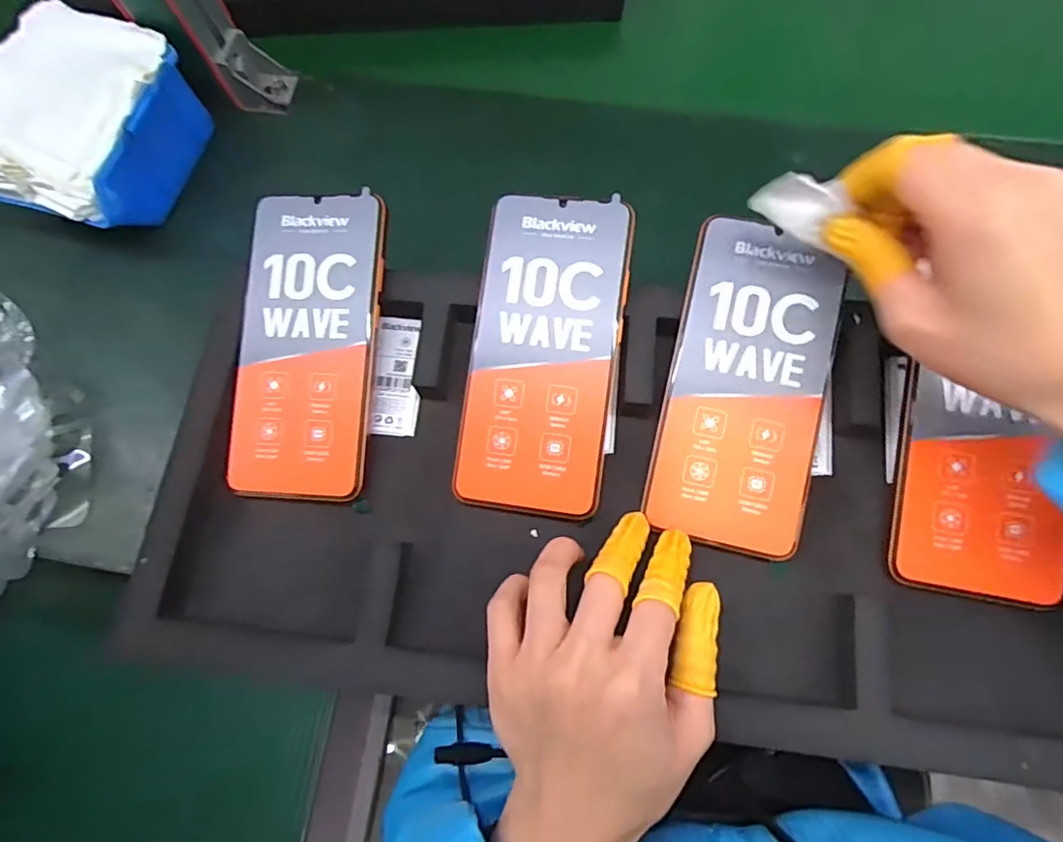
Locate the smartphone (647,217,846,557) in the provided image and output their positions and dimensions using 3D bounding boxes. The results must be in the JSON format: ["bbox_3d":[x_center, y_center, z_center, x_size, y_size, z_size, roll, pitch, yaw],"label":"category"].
[{"bbox_3d":[0.110,-0.019,0.298,0.077,0.007,0.167,9,86,5],"label":"smartphone"}]

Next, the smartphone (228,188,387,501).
[{"bbox_3d":[-0.122,-0.042,0.317,0.074,0.010,0.165,3,84,3],"label":"smartphone"}]

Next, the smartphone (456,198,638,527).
[{"bbox_3d":[0.007,-0.036,0.310,0.078,0.008,0.168,8,87,5],"label":"smartphone"}]

